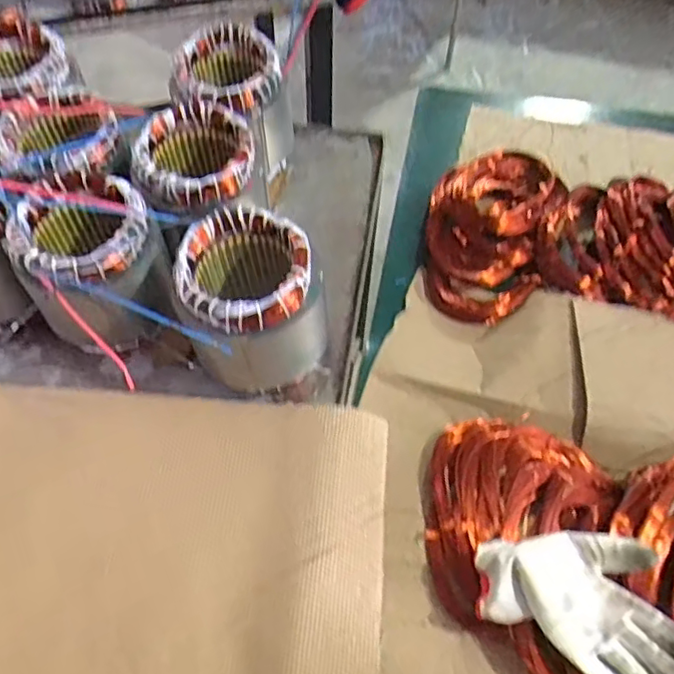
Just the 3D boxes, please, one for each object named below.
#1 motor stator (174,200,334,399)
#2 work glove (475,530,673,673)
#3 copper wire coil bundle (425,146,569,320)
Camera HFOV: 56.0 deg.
[{"bbox_3d":[-0.092,-0.035,0.687,0.146,0.154,0.140,-21,59,-14],"label":"motor stator"},{"bbox_3d":[0.235,0.243,0.586,0.211,0.056,0.119,25,59,15],"label":"work glove"},{"bbox_3d":[0.214,-0.155,0.908,0.175,0.064,0.316,18,58,11],"label":"copper wire coil bundle"}]

